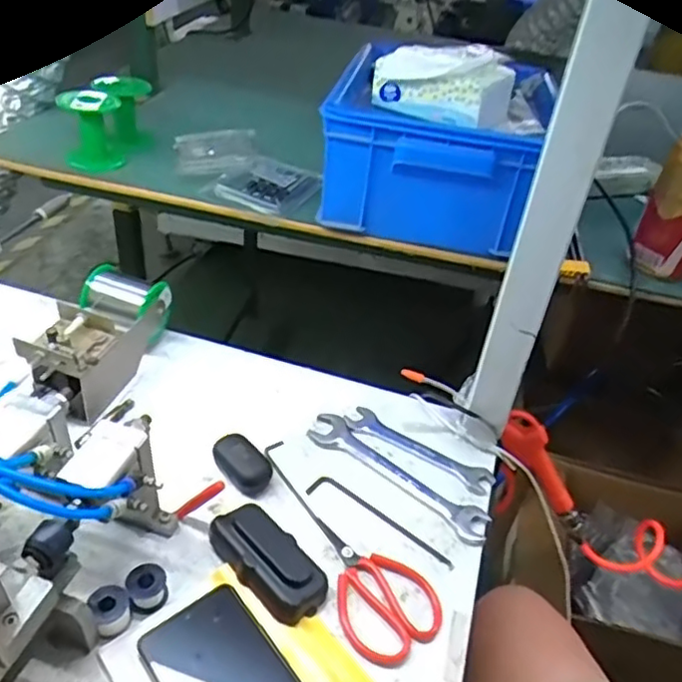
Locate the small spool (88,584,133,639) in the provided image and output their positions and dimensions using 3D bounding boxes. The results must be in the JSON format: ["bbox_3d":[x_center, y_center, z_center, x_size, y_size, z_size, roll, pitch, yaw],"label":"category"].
[{"bbox_3d":[-0.170,0.199,0.467,0.026,0.024,0.026,-13,43,-24],"label":"small spool"}]

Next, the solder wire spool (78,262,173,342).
[{"bbox_3d":[-0.239,-0.033,0.704,0.089,0.076,0.076,12,38,5],"label":"solder wire spool"}]

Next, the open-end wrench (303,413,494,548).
[{"bbox_3d":[0.051,0.126,0.605,0.198,0.005,0.040,30,43,26],"label":"open-end wrench"}]

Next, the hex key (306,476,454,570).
[{"bbox_3d":[0.035,0.161,0.564,0.144,0.004,0.024,26,42,22],"label":"hex key"}]

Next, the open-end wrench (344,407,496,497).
[{"bbox_3d":[0.077,0.106,0.631,0.156,0.009,0.035,26,42,22],"label":"open-end wrench"}]

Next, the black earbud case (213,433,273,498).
[{"bbox_3d":[-0.090,0.114,0.584,0.035,0.024,0.058,-28,50,-36],"label":"black earbud case"}]

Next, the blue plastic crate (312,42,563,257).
[{"bbox_3d":[0.117,-0.243,0.746,0.224,0.127,0.308,15,39,9],"label":"blue plastic crate"}]

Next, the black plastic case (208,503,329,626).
[{"bbox_3d":[-0.059,0.176,0.510,0.050,0.030,0.104,-28,50,-36],"label":"black plastic case"}]

